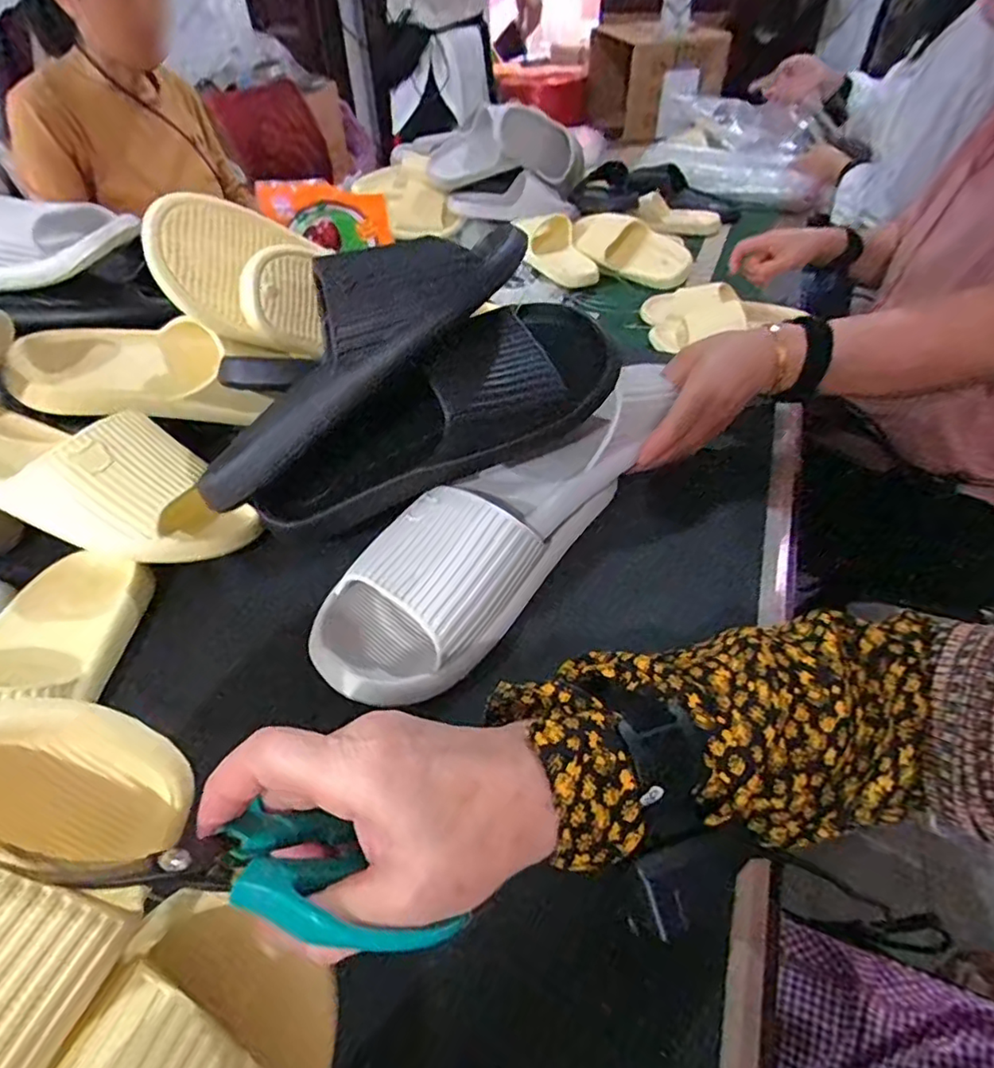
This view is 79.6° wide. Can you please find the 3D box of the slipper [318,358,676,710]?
[{"bbox_3d":[0.000,-0.017,0.401,0.101,0.078,0.290,31,53,28],"label":"slipper"}]

